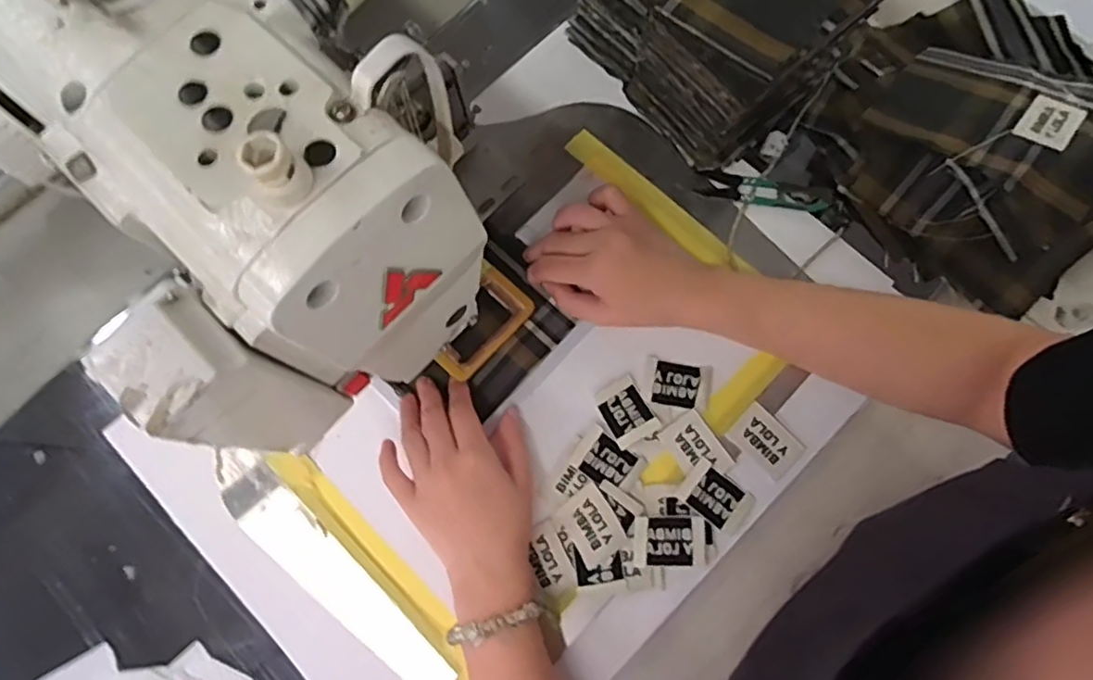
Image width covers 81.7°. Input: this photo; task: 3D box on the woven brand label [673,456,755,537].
[{"bbox_3d":[0.120,0.109,0.443,0.047,0.004,0.035,37,79,12],"label":"woven brand label"}]

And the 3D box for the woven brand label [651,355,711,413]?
[{"bbox_3d":[0.100,0.034,0.471,0.043,0.006,0.039,6,76,7],"label":"woven brand label"}]

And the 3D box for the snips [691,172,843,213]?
[{"bbox_3d":[0.175,-0.118,0.503,0.103,0.007,0.022,9,75,5],"label":"snips"}]

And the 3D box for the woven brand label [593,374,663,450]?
[{"bbox_3d":[0.059,0.052,0.464,0.035,0.004,0.044,-30,75,-6],"label":"woven brand label"}]

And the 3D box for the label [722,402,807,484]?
[{"bbox_3d":[0.159,0.073,0.456,0.033,0.004,0.051,-44,82,-5],"label":"label"}]

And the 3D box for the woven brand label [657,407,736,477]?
[{"bbox_3d":[0.108,0.078,0.454,0.035,0.004,0.048,-34,75,-7],"label":"woven brand label"}]

